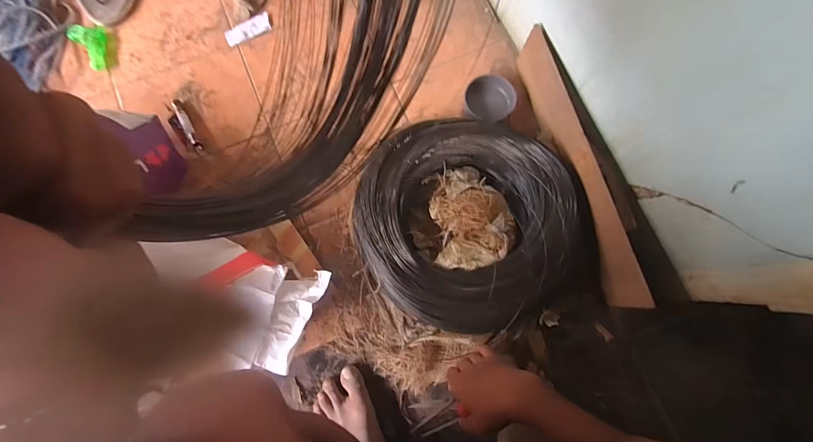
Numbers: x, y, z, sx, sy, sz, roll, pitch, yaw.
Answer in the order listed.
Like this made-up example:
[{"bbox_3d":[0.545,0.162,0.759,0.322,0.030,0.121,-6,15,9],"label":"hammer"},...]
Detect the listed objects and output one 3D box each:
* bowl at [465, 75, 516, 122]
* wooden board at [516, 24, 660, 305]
[{"bbox_3d":[0.157,-0.232,0.657,0.093,0.031,0.075,-7,80,-2],"label":"bowl"},{"bbox_3d":[0.289,-0.097,0.588,0.018,0.102,0.484,-15,80,-3],"label":"wooden board"}]

